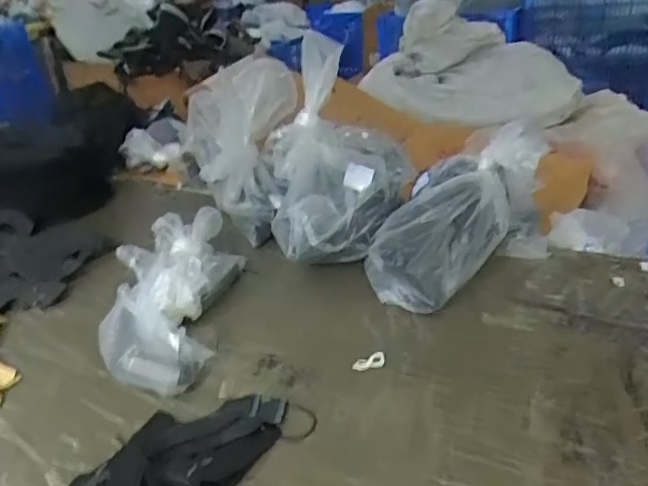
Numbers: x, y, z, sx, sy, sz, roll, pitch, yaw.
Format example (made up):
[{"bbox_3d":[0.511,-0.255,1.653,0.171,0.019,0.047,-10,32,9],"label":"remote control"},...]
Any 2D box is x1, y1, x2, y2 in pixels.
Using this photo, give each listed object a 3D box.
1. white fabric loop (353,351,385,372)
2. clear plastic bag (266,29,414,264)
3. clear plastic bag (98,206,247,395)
[{"bbox_3d":[0.048,0.125,0.614,0.036,0.009,0.018,-9,29,-7],"label":"white fabric loop"},{"bbox_3d":[0.022,-0.111,0.765,0.192,0.282,0.157,-6,28,1],"label":"clear plastic bag"},{"bbox_3d":[-0.189,0.054,0.722,0.135,0.073,0.298,-2,28,8],"label":"clear plastic bag"}]

